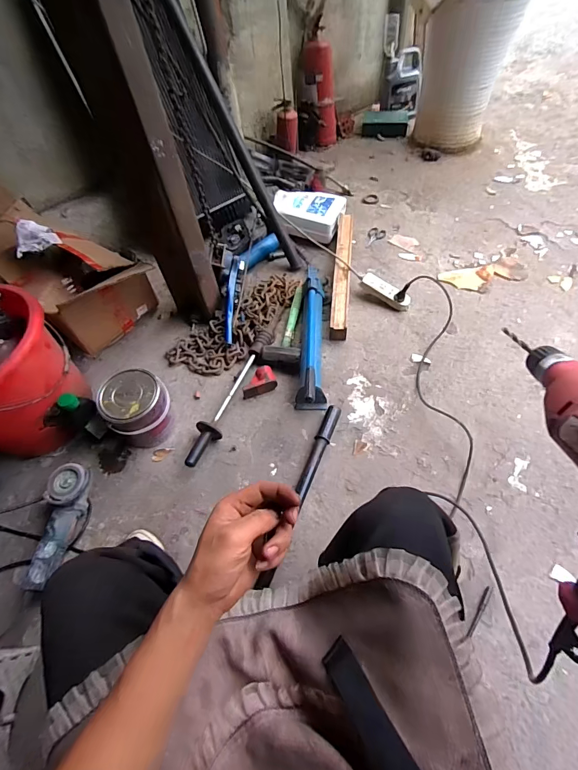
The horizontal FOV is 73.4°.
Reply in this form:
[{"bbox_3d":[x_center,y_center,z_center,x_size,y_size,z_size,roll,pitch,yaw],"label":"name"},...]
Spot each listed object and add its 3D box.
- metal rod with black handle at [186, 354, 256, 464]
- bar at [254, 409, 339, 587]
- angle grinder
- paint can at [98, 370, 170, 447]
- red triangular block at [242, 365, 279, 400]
[{"bbox_3d":[-0.195,0.064,1.126,0.073,0.059,0.395,13,57,15],"label":"metal rod with black handle"},{"bbox_3d":[0.035,0.256,0.979,0.037,0.027,0.499,17,58,17],"label":"bar"},{"bbox_3d":[-0.569,0.330,0.971,0.097,0.104,0.239,8,56,12],"label":"angle grinder"},{"bbox_3d":[-0.404,0.075,1.071,0.170,0.175,0.159,-3,54,4],"label":"paint can"},{"bbox_3d":[-0.094,-0.008,1.164,0.112,0.042,0.075,-24,56,-11],"label":"red triangular block"}]

